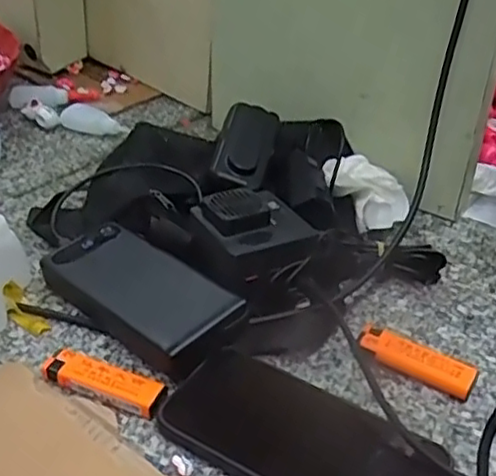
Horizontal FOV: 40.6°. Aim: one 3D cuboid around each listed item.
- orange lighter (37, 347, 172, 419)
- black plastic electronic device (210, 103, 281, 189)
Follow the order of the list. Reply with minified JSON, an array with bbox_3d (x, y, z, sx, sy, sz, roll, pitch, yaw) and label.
[{"bbox_3d":[-0.092,0.092,0.427,0.080,0.016,0.025,14,37,16],"label":"orange lighter"},{"bbox_3d":[0.000,-0.086,0.592,0.048,0.025,0.098,6,35,6],"label":"black plastic electronic device"}]

